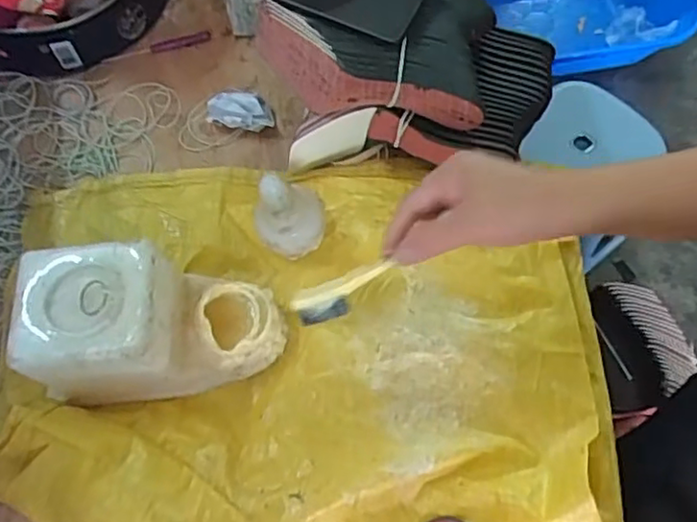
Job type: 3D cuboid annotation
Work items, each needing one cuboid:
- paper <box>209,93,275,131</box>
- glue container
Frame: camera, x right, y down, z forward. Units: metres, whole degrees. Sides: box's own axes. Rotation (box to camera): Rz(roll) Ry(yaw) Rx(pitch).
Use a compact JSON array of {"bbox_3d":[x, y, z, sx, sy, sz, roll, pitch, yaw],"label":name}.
[{"bbox_3d":[-0.121,-0.165,0.722,0.072,0.033,0.030,2,65,4],"label":"paper"},{"bbox_3d":[-0.165,0.055,0.570,0.206,0.119,0.113,-6,65,0],"label":"glue container"}]

